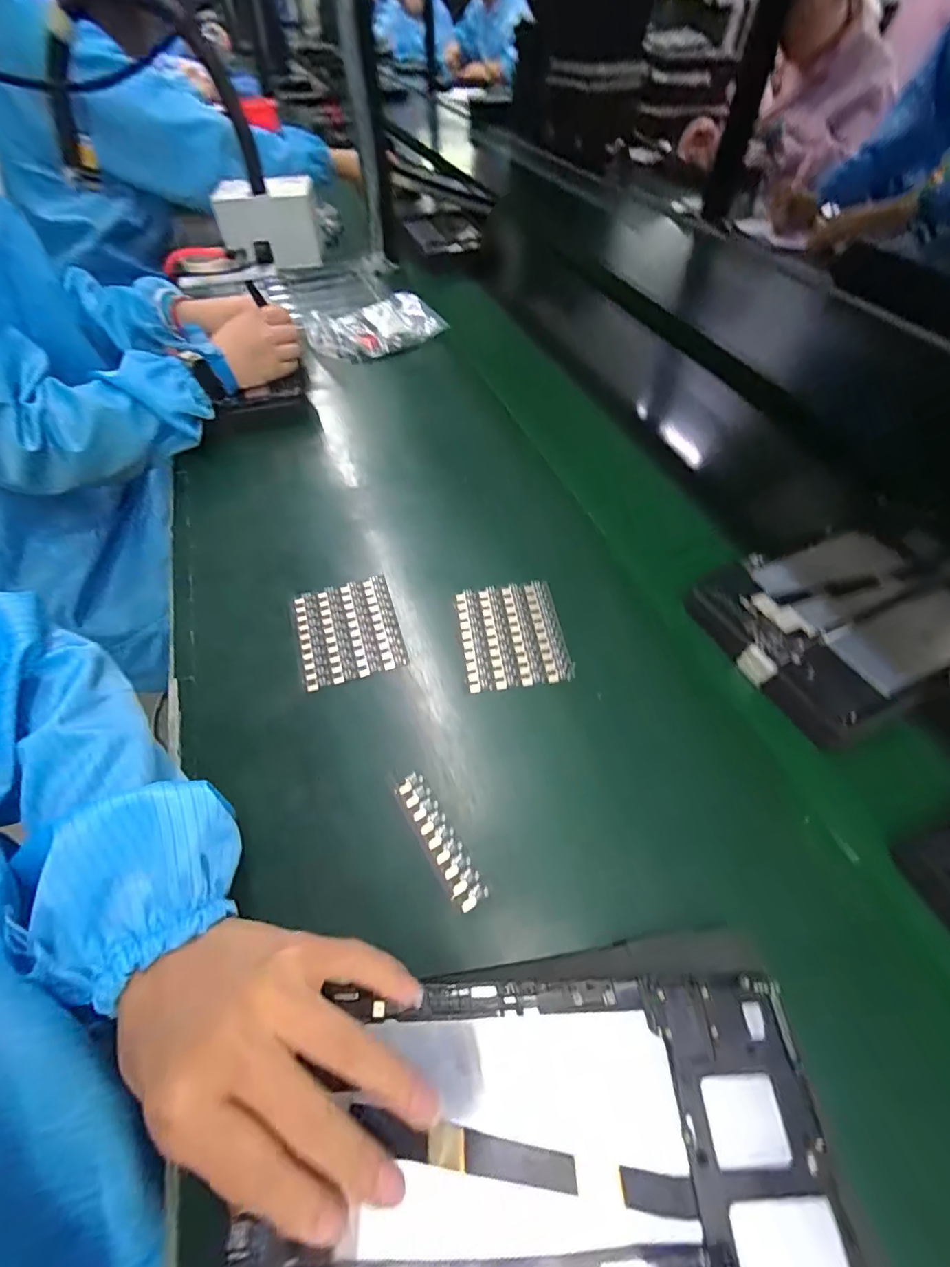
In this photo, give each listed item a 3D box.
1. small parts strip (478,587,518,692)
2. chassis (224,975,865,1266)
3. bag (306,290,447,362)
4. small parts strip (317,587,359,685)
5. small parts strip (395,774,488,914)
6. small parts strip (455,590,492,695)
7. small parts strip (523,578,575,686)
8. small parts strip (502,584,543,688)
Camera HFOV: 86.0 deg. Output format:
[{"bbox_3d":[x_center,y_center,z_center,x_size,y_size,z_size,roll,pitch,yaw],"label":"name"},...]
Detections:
[{"bbox_3d":[0.018,0.002,0.411,0.016,0.007,0.094,-6,52,-5],"label":"small parts strip"},{"bbox_3d":[0.029,0.232,0.203,0.236,0.010,0.150,0,53,-3],"label":"chassis"},{"bbox_3d":[-0.142,-0.436,0.727,0.175,0.038,0.108,-24,56,-18],"label":"bag"},{"bbox_3d":[-0.114,-0.001,0.417,0.019,0.005,0.093,-14,53,-11],"label":"small parts strip"},{"bbox_3d":[-0.023,0.128,0.320,0.021,0.005,0.087,-26,56,-19],"label":"small parts strip"},{"bbox_3d":[-0.003,0.004,0.409,0.017,0.006,0.094,-7,52,-5],"label":"small parts strip"},{"bbox_3d":[0.059,-0.004,0.412,0.021,0.010,0.093,-6,52,-5],"label":"small parts strip"},{"bbox_3d":[0.038,0.000,0.412,0.016,0.008,0.094,-6,52,-5],"label":"small parts strip"}]

